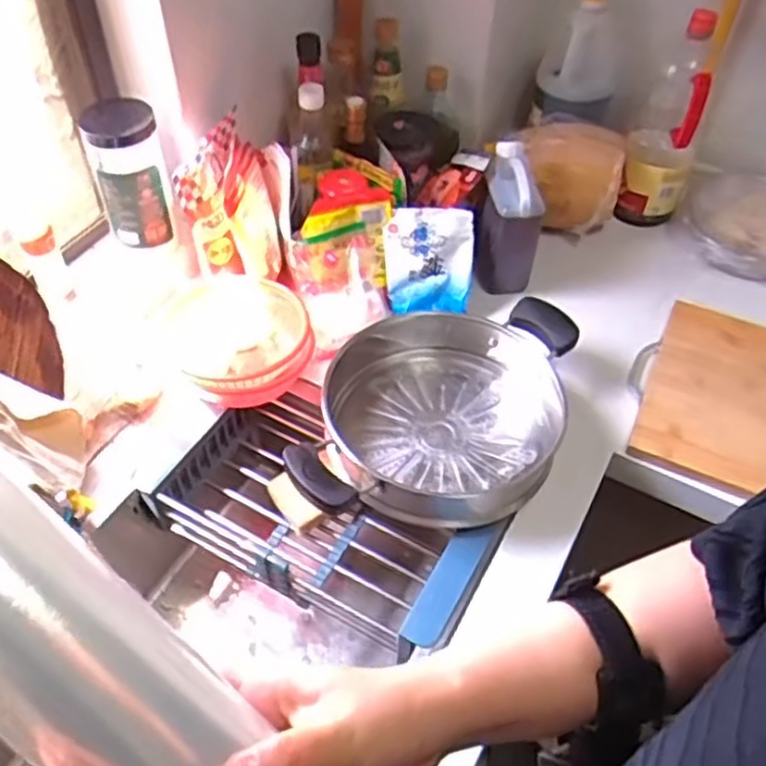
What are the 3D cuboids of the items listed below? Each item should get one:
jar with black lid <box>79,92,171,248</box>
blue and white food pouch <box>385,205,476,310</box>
[{"bbox_3d":[-0.301,-0.252,0.872,0.075,0.164,0.071,-13,52,-13],"label":"jar with black lid"},{"bbox_3d":[0.060,-0.161,0.952,0.114,0.133,0.019,2,20,1],"label":"blue and white food pouch"}]

